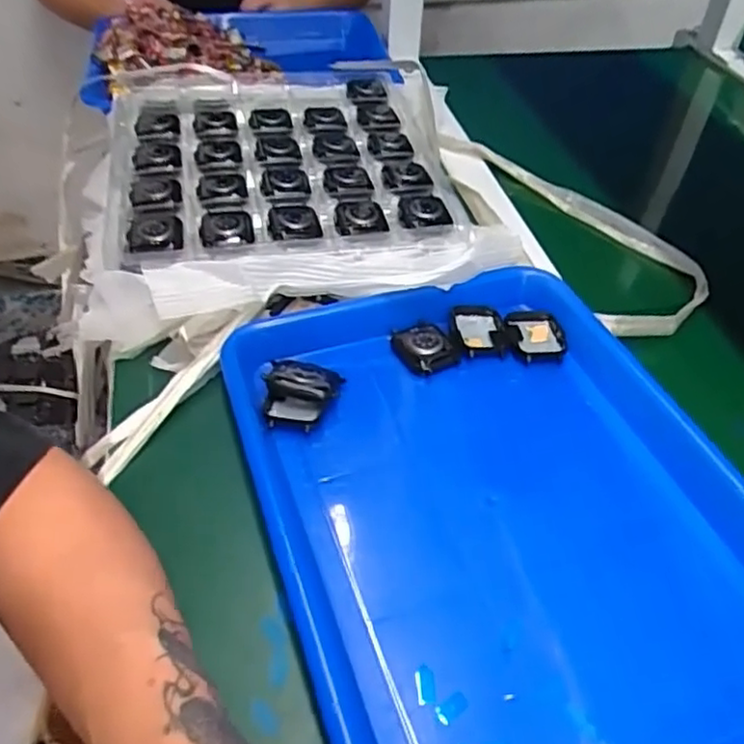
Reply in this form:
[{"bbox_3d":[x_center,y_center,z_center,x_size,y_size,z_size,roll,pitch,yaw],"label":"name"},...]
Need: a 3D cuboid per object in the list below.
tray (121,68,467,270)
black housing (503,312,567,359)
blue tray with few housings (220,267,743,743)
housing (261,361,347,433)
[{"bbox_3d":[-0.069,-0.203,0.603,0.289,0.021,0.333,-7,46,-9],"label":"tray"},{"bbox_3d":[0.116,-0.027,0.482,0.042,0.009,0.041,-1,46,-2],"label":"black housing"},{"bbox_3d":[0.070,0.070,0.378,0.248,0.041,0.325,-13,47,-14],"label":"blue tray with few housings"},{"bbox_3d":[-0.047,0.016,0.431,0.046,0.021,0.047,11,46,8],"label":"housing"}]

